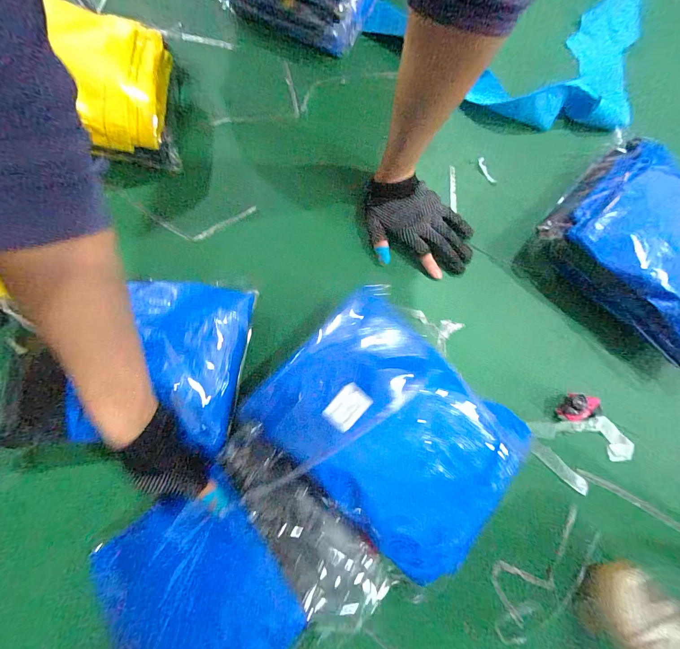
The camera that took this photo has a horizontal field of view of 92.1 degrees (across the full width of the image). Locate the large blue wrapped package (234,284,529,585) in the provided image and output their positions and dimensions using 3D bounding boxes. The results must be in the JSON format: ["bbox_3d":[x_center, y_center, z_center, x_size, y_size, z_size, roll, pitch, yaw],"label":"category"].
[{"bbox_3d":[0.056,0.102,0.379,0.260,0.100,0.210,42,84,7],"label":"large blue wrapped package"}]

